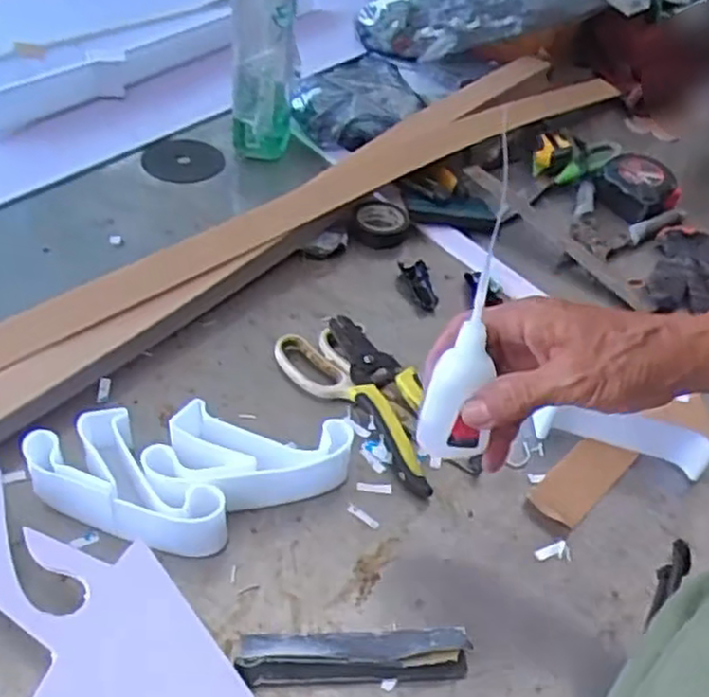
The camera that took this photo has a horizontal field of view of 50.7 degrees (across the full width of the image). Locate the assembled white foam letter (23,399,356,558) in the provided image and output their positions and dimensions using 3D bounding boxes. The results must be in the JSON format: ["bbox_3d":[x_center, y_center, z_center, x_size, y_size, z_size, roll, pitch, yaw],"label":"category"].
[{"bbox_3d":[-0.106,0.086,0.500,0.212,0.042,0.101,-6,47,-15],"label":"assembled white foam letter"}]

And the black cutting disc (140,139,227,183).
[{"bbox_3d":[-0.185,-0.207,0.824,0.086,0.010,0.080,5,44,-5],"label":"black cutting disc"}]

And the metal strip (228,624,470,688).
[{"bbox_3d":[0.001,0.179,0.439,0.133,0.016,0.031,1,45,-8],"label":"metal strip"}]

